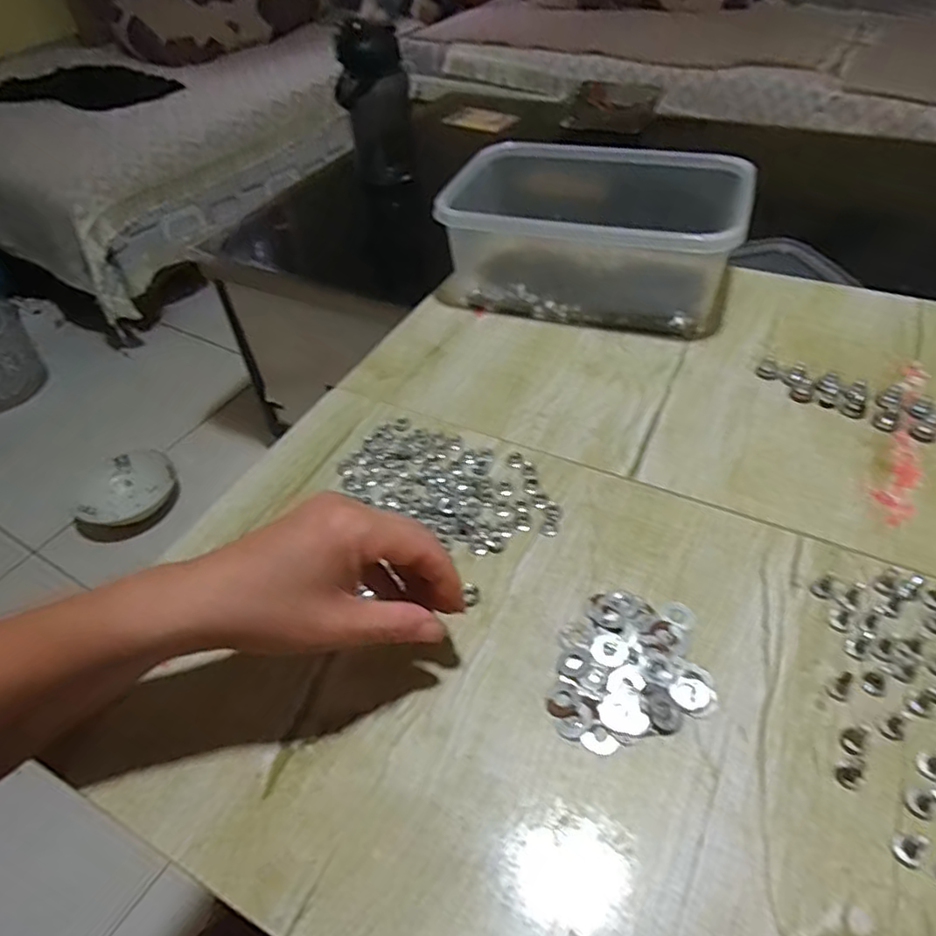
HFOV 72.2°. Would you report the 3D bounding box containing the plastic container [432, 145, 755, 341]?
[{"bbox_3d":[0.108,-0.208,0.569,0.249,0.096,0.139,13,49,16],"label":"plastic container"}]

